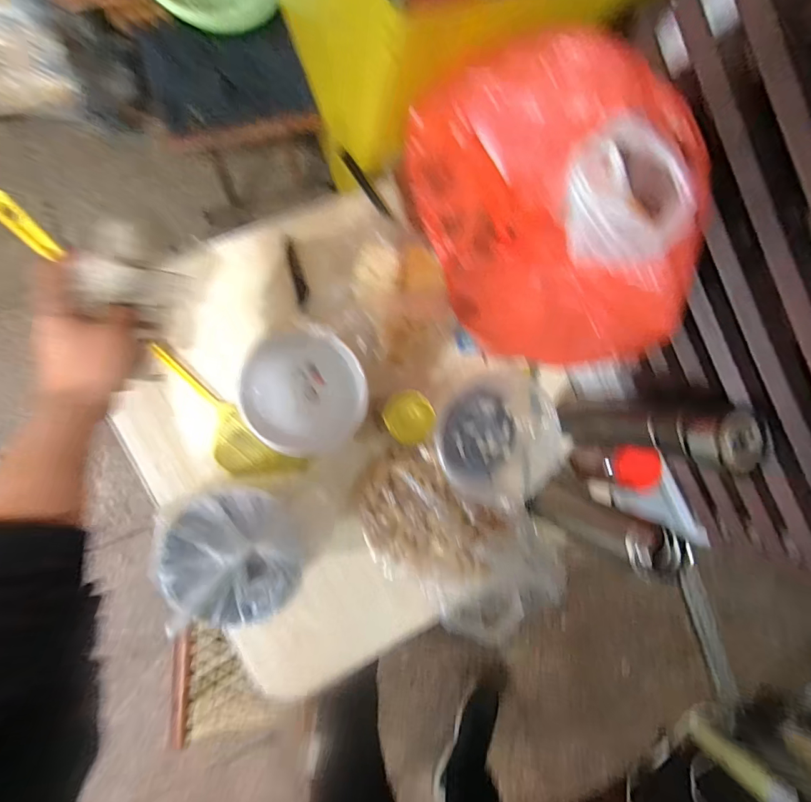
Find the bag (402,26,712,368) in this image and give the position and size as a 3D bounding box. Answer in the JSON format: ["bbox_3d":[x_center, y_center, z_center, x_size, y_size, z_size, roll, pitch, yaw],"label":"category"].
[{"bbox_3d":[0.126,-0.173,0.405,0.128,0.228,0.278,-24,95,-11],"label":"bag"}]

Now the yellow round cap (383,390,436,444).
[{"bbox_3d":[0.005,0.019,0.479,0.055,0.014,0.058,0,90,-11],"label":"yellow round cap"}]

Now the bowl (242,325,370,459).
[{"bbox_3d":[-0.125,-0.009,0.501,0.144,0.091,0.150,0,90,-11],"label":"bowl"}]

